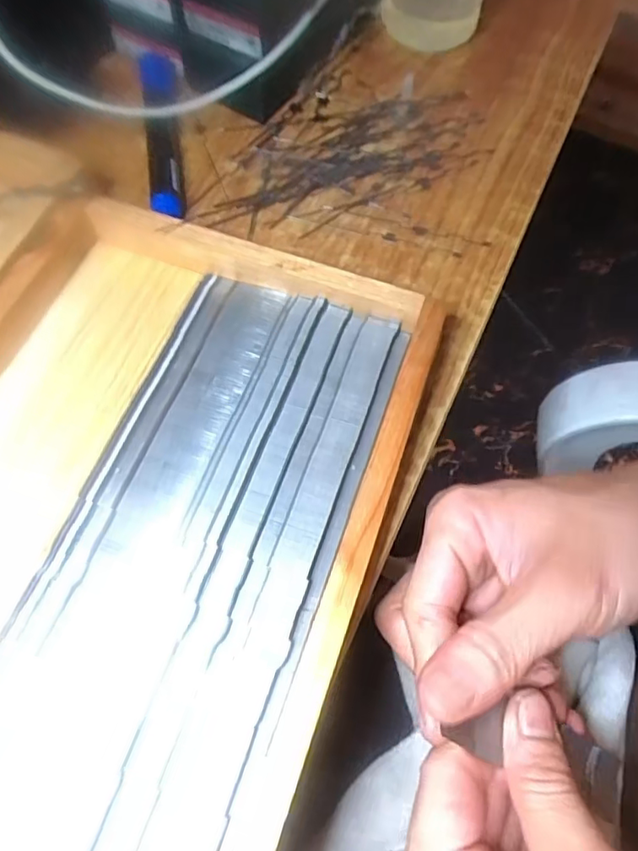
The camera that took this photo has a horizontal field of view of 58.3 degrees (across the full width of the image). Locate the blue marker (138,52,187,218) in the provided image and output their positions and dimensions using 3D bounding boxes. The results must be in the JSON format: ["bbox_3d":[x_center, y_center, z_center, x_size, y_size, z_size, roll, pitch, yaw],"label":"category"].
[{"bbox_3d":[-0.093,-0.171,0.335,0.021,0.018,0.140,-8,63,-6],"label":"blue marker"}]

